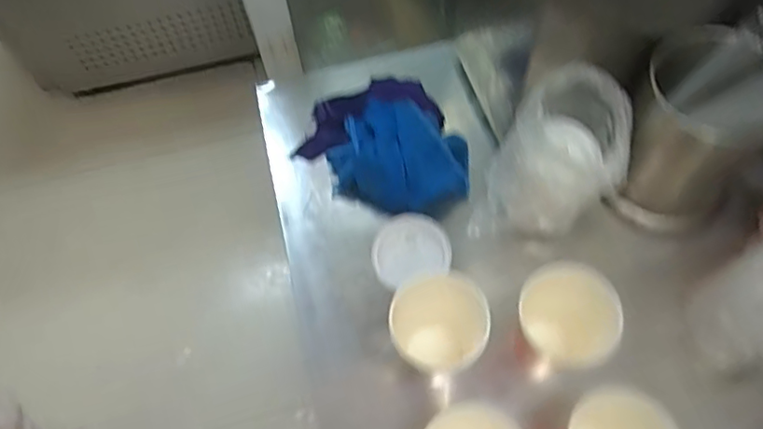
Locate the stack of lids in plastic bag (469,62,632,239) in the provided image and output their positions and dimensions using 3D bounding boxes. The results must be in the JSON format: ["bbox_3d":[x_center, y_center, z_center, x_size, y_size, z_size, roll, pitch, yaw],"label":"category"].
[{"bbox_3d":[0.176,-0.053,0.588,0.117,0.141,0.128,20,65,12],"label":"stack of lids in plastic bag"}]

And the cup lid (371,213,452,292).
[{"bbox_3d":[0.031,0.038,0.634,0.083,0.005,0.073,-19,83,-1],"label":"cup lid"}]

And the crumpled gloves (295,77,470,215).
[{"bbox_3d":[-0.002,-0.082,0.678,0.178,0.064,0.194,-22,64,-9],"label":"crumpled gloves"}]

